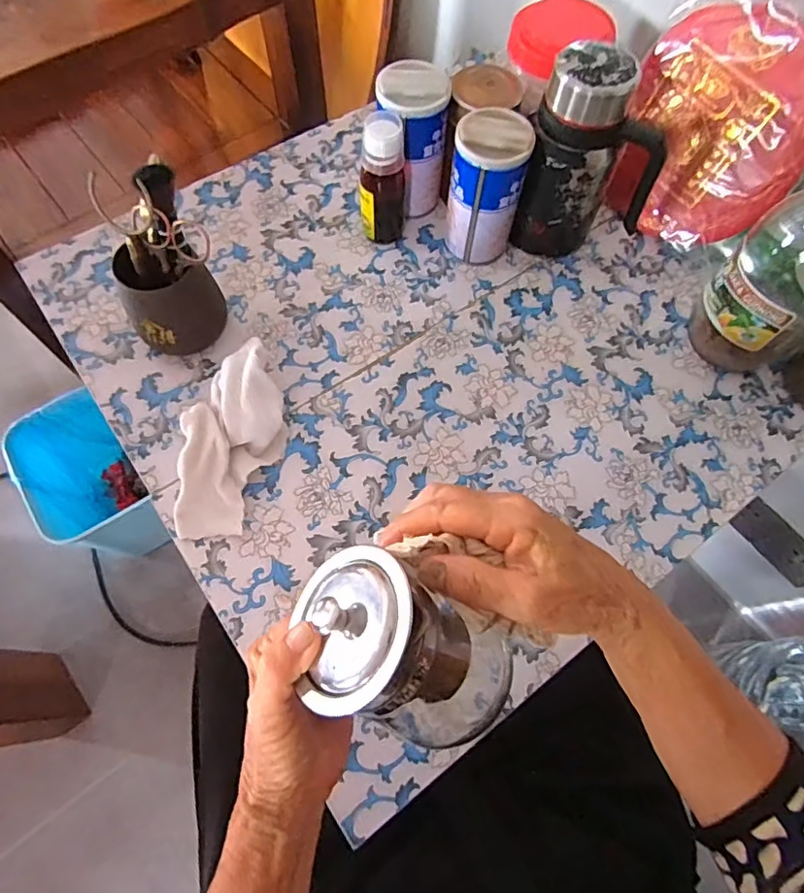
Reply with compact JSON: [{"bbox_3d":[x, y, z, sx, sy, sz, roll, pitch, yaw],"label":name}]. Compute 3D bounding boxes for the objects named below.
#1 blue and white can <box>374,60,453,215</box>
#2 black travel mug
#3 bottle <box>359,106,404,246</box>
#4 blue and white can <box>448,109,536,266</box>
[{"bbox_3d":[0.011,-0.284,0.522,0.062,0.129,0.074,-31,71,-15],"label":"blue and white can"},{"bbox_3d":[0.169,-0.254,0.495,0.111,0.167,0.070,7,66,1],"label":"black travel mug"},{"bbox_3d":[-0.017,-0.241,0.509,0.040,0.118,0.046,3,66,-1],"label":"bottle"},{"bbox_3d":[0.076,-0.233,0.505,0.063,0.127,0.058,1,66,-2],"label":"blue and white can"}]

